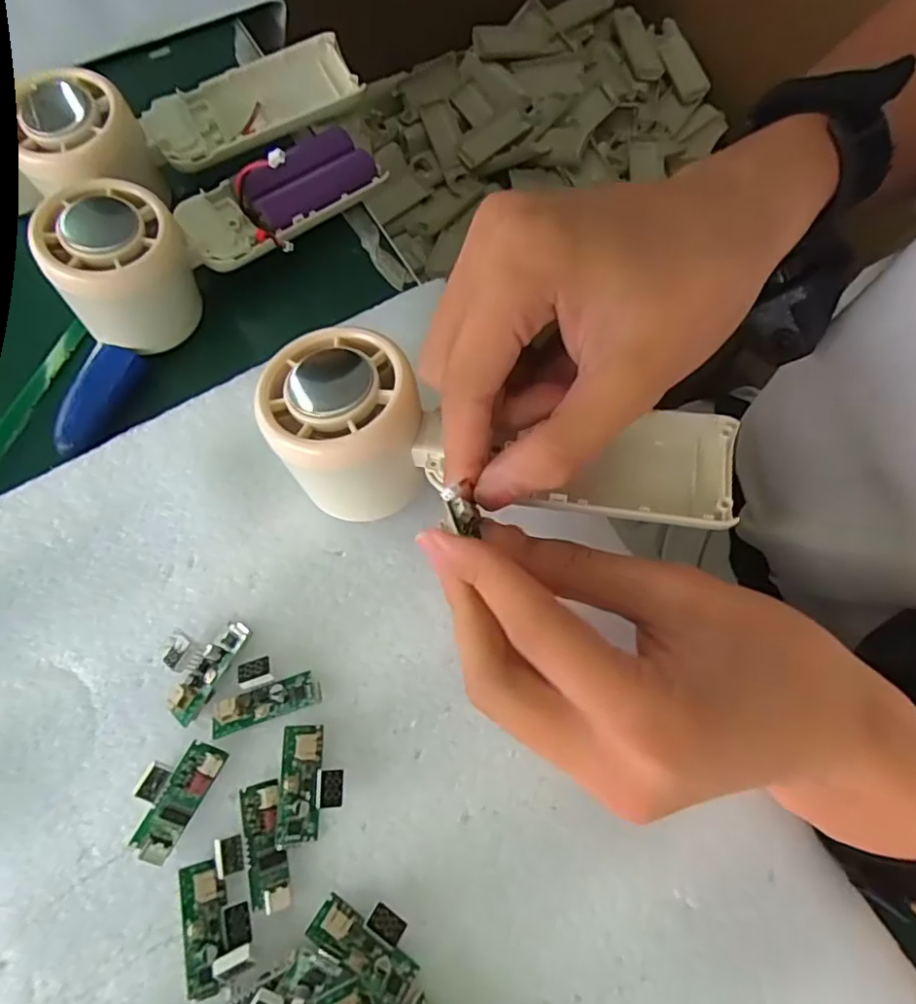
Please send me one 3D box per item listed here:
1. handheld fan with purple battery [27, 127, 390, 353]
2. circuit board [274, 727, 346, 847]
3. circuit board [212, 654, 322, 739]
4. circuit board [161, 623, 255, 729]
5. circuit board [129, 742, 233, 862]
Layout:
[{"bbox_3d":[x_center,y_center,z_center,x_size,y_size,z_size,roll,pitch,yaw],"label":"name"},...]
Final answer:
[{"bbox_3d":[-0.112,-0.137,0.278,0.156,0.048,0.052,-42,78,-14],"label":"handheld fan with purple battery"},{"bbox_3d":[-0.051,0.098,0.210,0.022,0.009,0.037,-3,72,-3],"label":"circuit board"},{"bbox_3d":[-0.072,0.069,0.220,0.038,0.009,0.022,-17,73,-7],"label":"circuit board"},{"bbox_3d":[-0.099,0.059,0.224,0.026,0.010,0.038,26,73,7],"label":"circuit board"},{"bbox_3d":[-0.101,0.102,0.211,0.022,0.010,0.039,27,73,7],"label":"circuit board"}]

